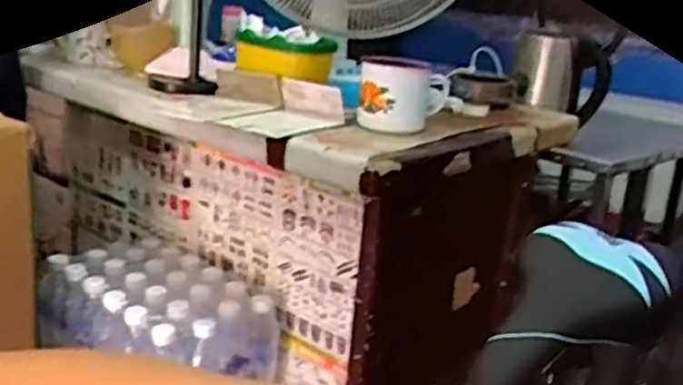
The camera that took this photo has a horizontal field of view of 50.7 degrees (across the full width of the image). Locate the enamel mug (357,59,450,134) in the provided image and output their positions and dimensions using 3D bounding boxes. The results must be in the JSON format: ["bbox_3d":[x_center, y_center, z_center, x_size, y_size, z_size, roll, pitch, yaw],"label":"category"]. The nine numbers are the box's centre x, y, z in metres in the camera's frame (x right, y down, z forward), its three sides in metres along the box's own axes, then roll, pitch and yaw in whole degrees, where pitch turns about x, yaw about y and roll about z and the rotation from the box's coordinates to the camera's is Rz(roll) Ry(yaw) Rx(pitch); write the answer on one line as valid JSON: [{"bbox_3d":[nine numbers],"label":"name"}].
[{"bbox_3d":[0.087,-0.135,1.001,0.121,0.092,0.094,8,18,4],"label":"enamel mug"}]

